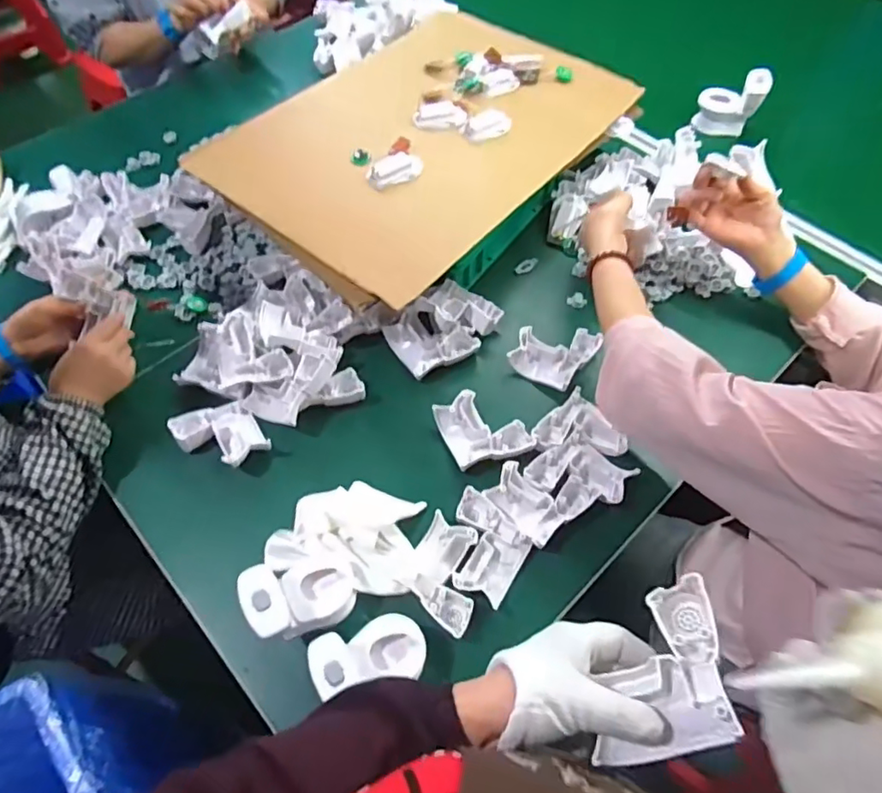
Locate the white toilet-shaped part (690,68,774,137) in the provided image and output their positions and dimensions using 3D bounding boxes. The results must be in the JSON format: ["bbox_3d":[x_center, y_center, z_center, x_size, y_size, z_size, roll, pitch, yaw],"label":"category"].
[{"bbox_3d":[0.518,-0.528,1.031,0.100,0.112,0.054,25,62,13],"label":"white toilet-shaped part"}]

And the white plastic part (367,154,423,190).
[{"bbox_3d":[-0.068,-0.330,0.838,0.080,0.023,0.043,-16,61,-10],"label":"white plastic part"}]

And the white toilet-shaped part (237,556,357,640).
[{"bbox_3d":[-0.142,0.202,0.590,0.102,0.084,0.075,-18,61,-11],"label":"white toilet-shaped part"}]

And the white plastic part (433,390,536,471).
[{"bbox_3d":[0.053,0.043,0.733,0.098,0.030,0.103,-21,62,-13],"label":"white plastic part"}]

